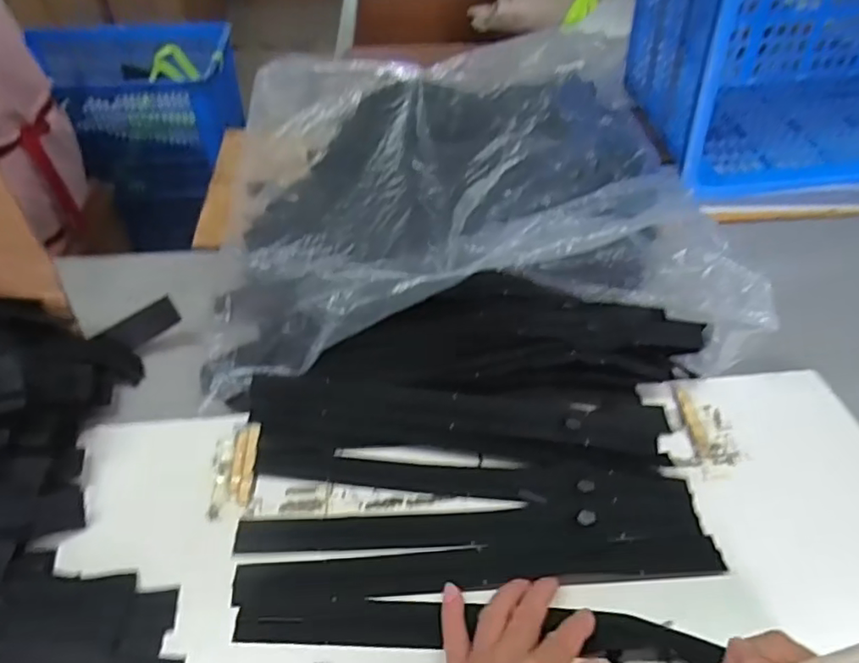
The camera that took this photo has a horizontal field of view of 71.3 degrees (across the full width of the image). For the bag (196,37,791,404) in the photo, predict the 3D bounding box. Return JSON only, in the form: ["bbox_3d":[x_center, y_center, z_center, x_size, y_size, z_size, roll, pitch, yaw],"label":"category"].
[{"bbox_3d":[0.022,-0.202,0.718,0.512,0.117,0.594,-2,44,-2],"label":"bag"}]

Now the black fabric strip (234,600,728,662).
[{"bbox_3d":[0.029,0.201,0.404,0.315,0.013,0.032,2,47,3],"label":"black fabric strip"}]

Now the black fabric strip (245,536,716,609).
[{"bbox_3d":[0.039,0.171,0.433,0.349,0.007,0.033,-2,44,-2],"label":"black fabric strip"}]

